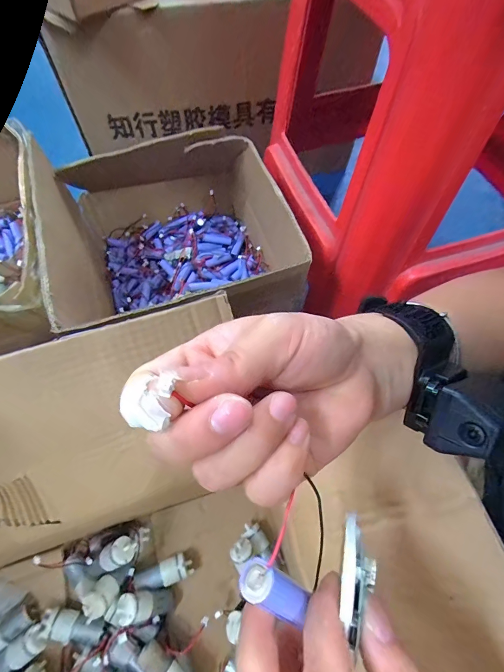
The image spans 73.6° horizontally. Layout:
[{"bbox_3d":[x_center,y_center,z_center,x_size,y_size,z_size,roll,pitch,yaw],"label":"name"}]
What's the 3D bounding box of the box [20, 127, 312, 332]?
[{"bbox_3d":[-0.119,-0.153,0.516,0.289,0.225,0.425,-21,63,-9],"label":"box"}]

